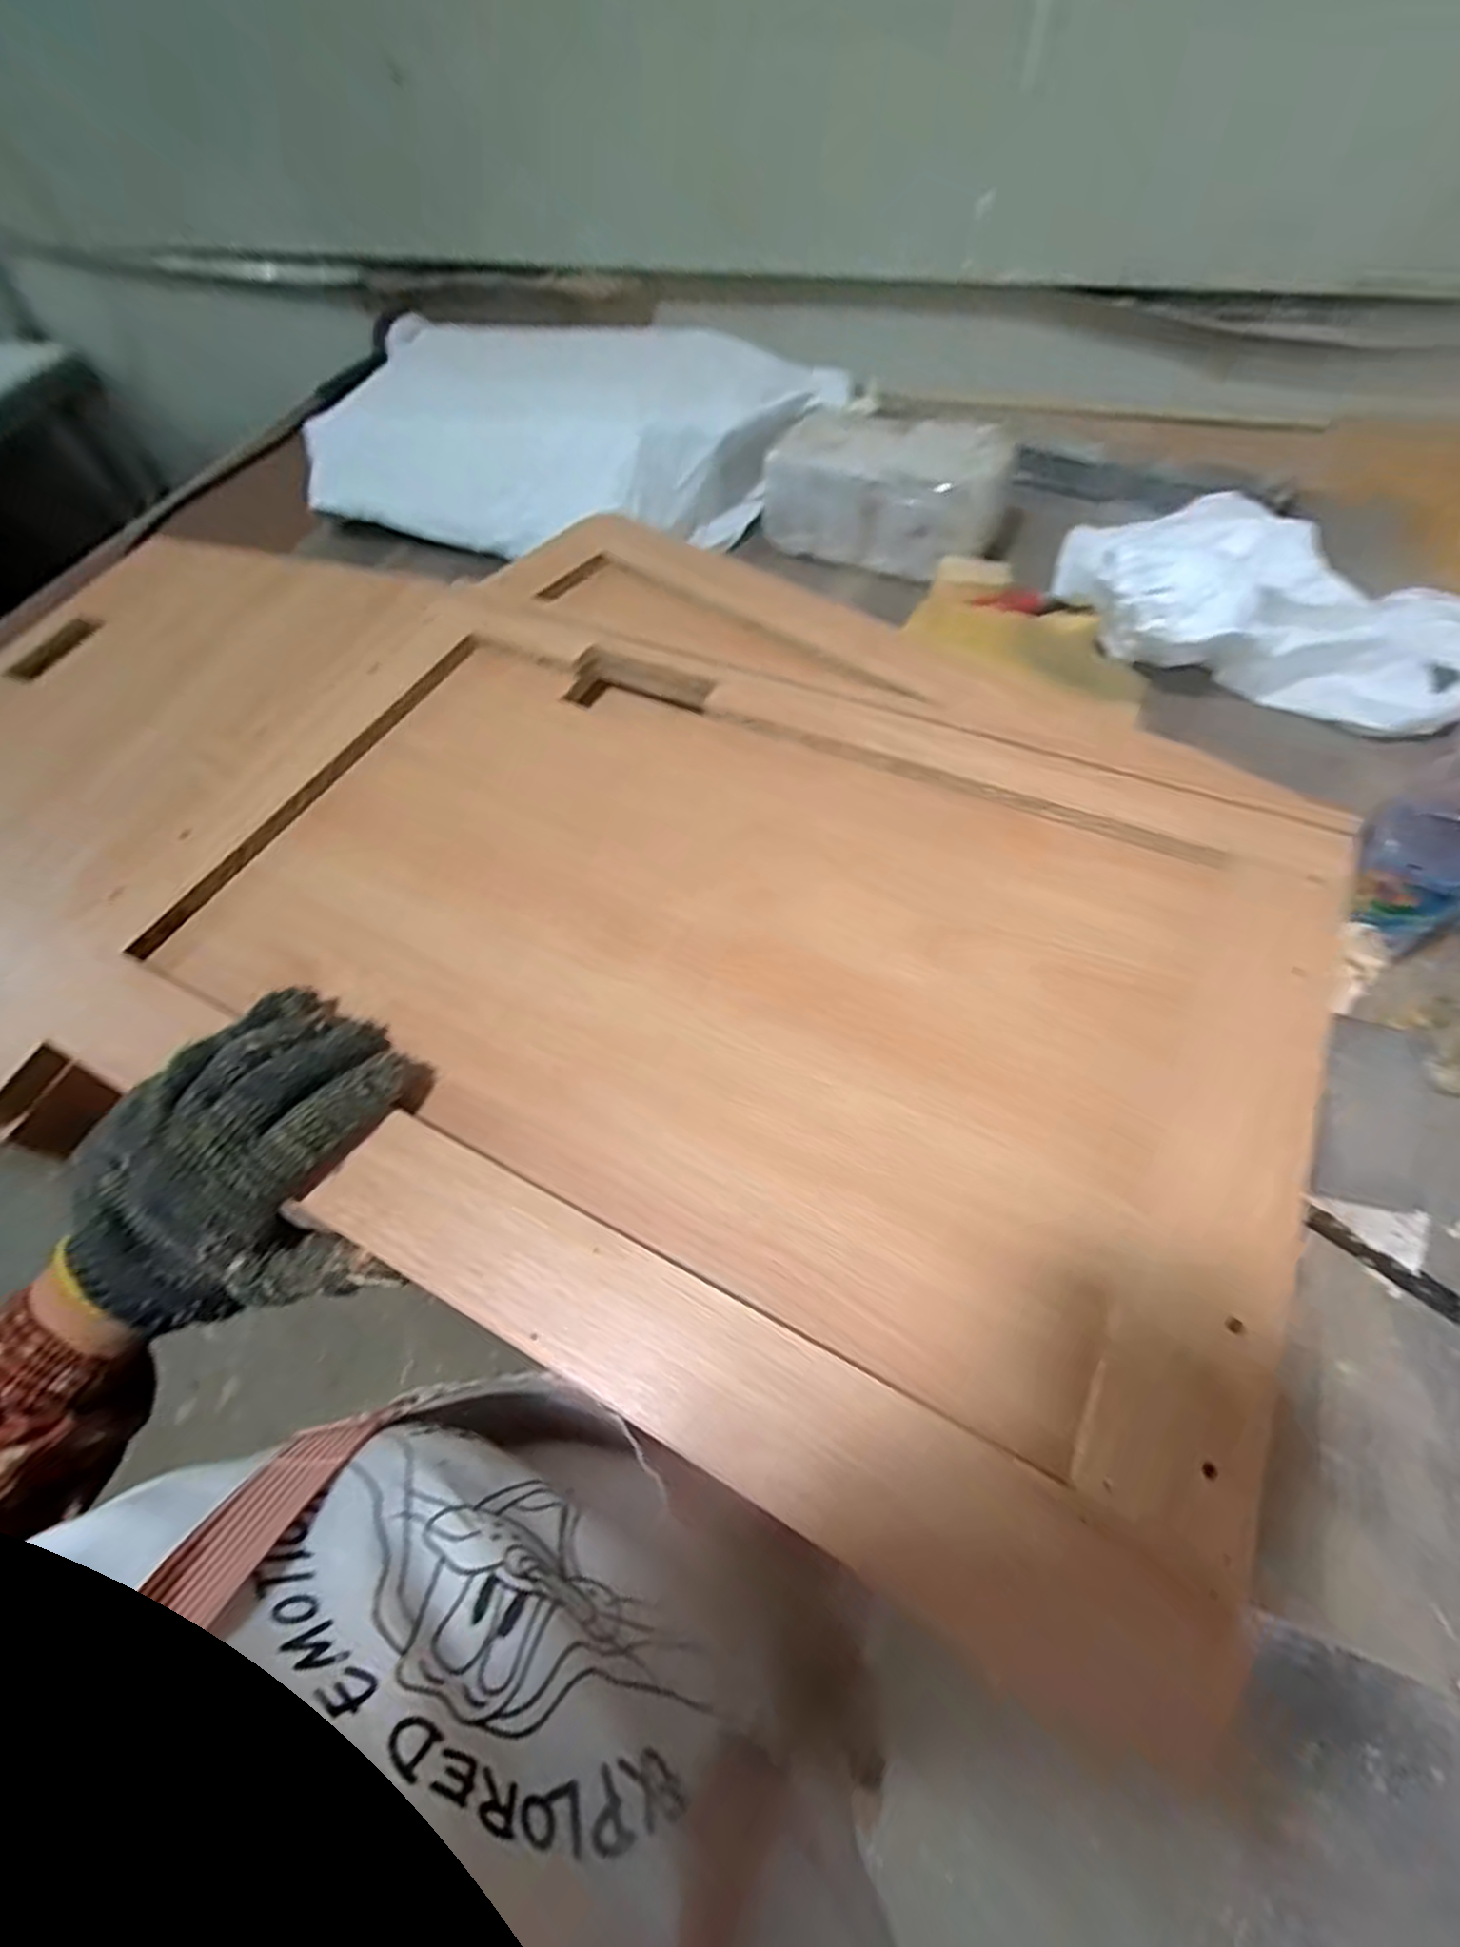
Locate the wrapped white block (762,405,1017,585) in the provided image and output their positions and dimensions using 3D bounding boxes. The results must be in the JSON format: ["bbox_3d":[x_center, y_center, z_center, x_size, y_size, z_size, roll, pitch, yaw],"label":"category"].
[{"bbox_3d":[0.161,-0.497,0.761,0.236,0.102,0.122,22,64,14],"label":"wrapped white block"}]

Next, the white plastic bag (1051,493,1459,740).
[{"bbox_3d":[0.447,-0.306,0.615,0.331,0.101,0.146,14,63,11],"label":"white plastic bag"}]

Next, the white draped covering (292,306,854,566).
[{"bbox_3d":[-0.190,-0.617,0.843,0.562,0.115,0.297,11,62,9],"label":"white draped covering"}]

